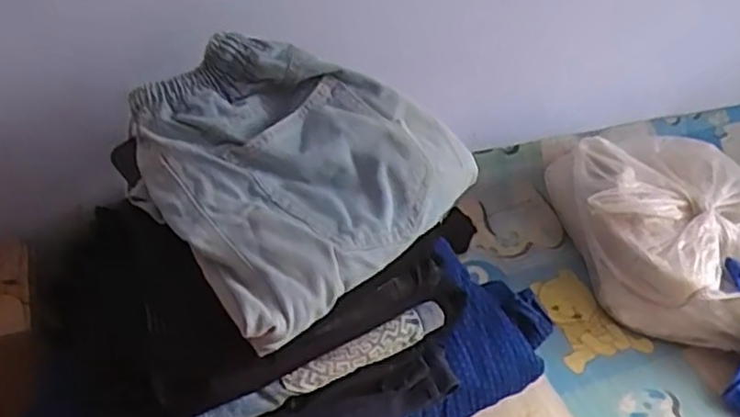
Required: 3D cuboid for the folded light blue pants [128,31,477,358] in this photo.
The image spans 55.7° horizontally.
[{"bbox_3d":[-0.076,-0.051,0.609,0.264,0.089,0.260,36,49,29],"label":"folded light blue pants"}]

